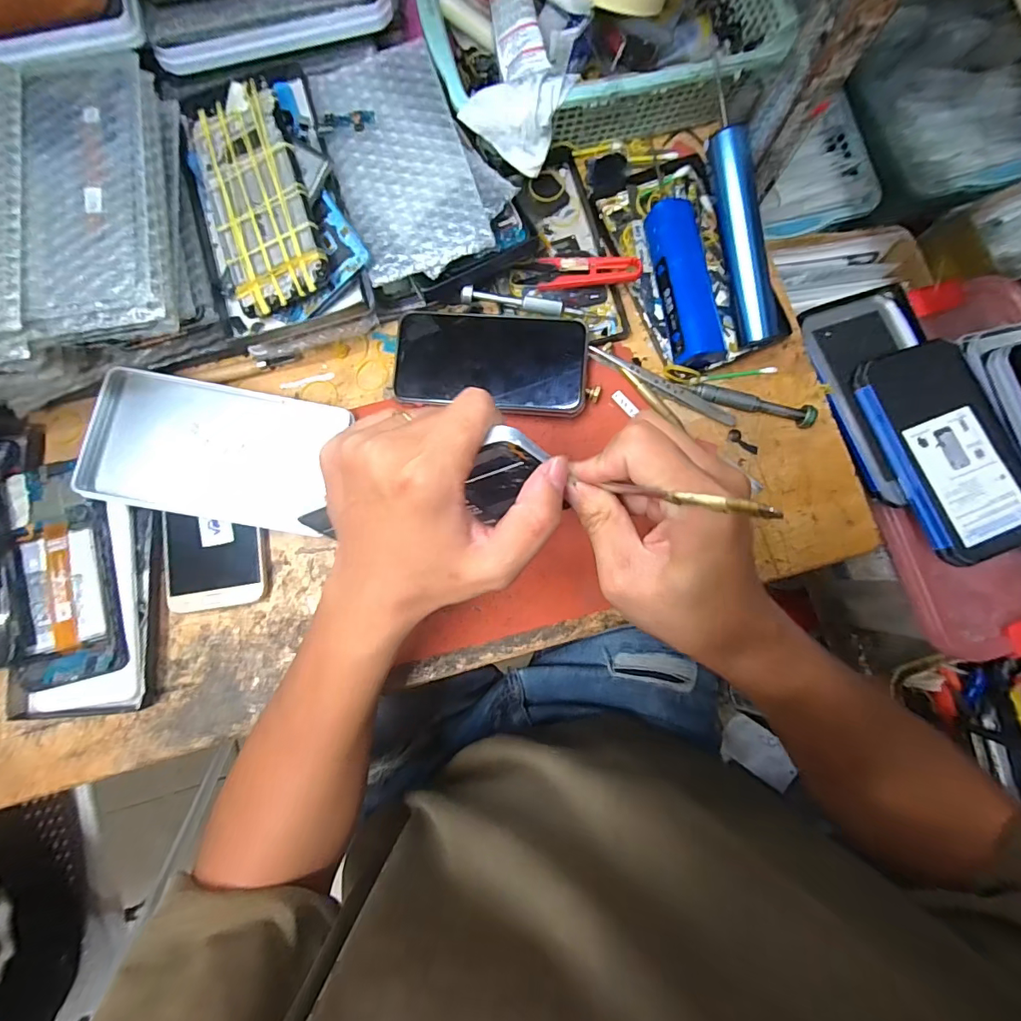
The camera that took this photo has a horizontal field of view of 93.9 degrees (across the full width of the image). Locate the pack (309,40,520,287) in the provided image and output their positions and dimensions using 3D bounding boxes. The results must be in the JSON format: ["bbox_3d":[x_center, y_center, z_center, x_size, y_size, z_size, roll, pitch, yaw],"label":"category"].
[{"bbox_3d":[-0.071,-0.258,0.345,0.112,0.015,0.167,-19,83,-3],"label":"pack"}]

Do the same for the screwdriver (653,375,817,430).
[{"bbox_3d":[0.184,-0.090,0.381,0.123,0.016,0.014,14,83,1],"label":"screwdriver"}]

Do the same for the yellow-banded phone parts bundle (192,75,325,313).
[{"bbox_3d":[-0.177,-0.218,0.332,0.068,0.014,0.148,-17,90,-3],"label":"yellow-banded phone parts bundle"}]

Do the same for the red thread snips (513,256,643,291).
[{"bbox_3d":[0.055,-0.196,0.391,0.100,0.008,0.026,3,89,11],"label":"red thread snips"}]

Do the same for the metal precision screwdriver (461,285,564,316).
[{"bbox_3d":[0.002,-0.167,0.382,0.081,0.017,0.011,4,82,0],"label":"metal precision screwdriver"}]

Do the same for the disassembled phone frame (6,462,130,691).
[{"bbox_3d":[-0.328,0.045,0.351,0.068,0.011,0.157,-11,83,-14],"label":"disassembled phone frame"}]

